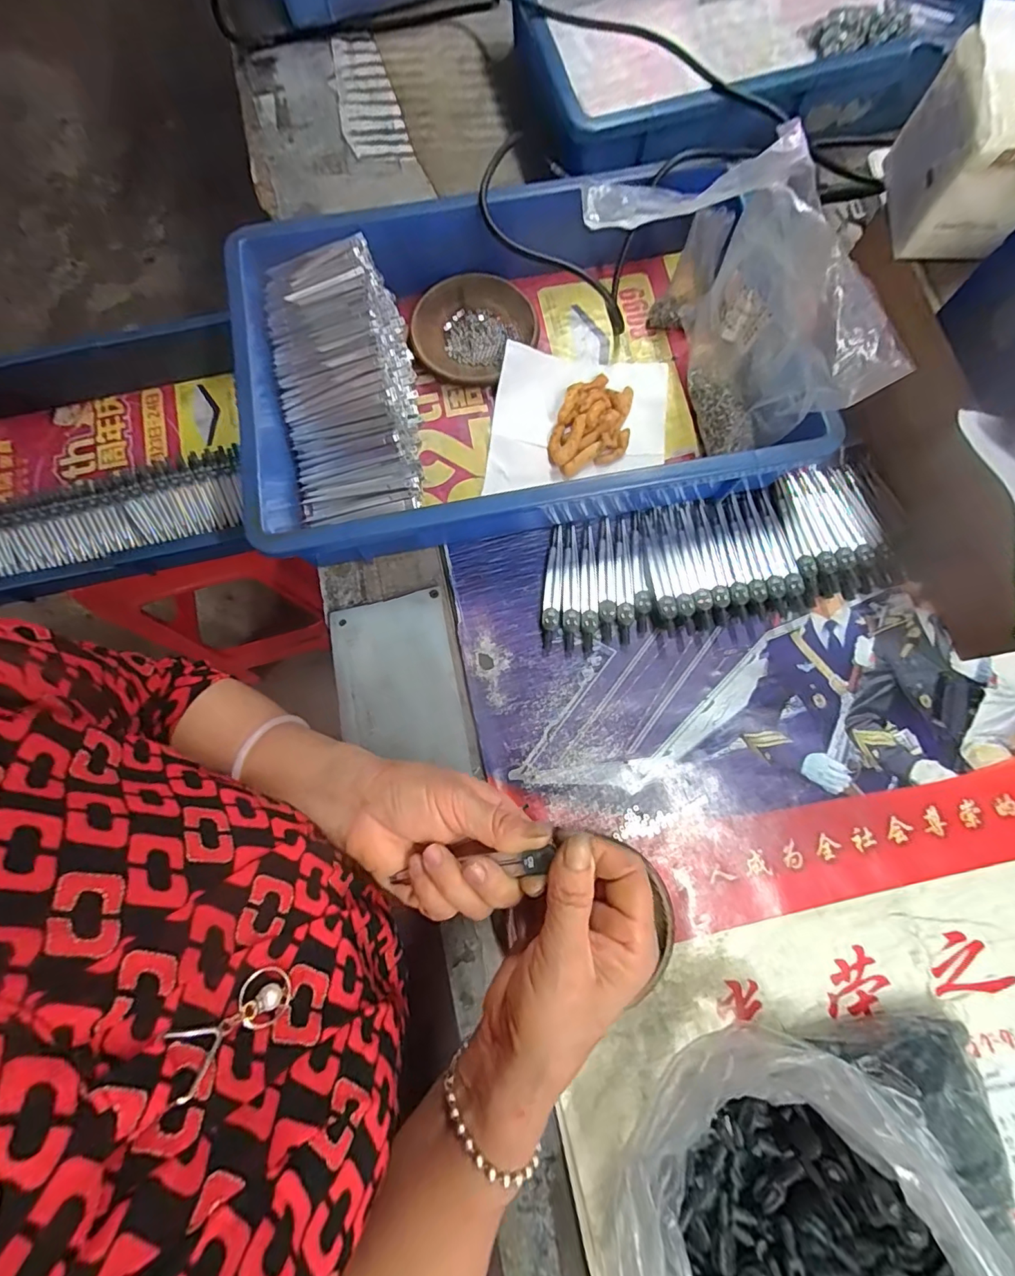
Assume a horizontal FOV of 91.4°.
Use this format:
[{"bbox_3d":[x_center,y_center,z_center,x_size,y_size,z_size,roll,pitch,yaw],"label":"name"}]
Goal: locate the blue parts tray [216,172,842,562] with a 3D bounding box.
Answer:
[{"bbox_3d":[0.003,-0.226,0.416,0.434,0.076,0.285,-10,78,-1],"label":"blue parts tray"}]

